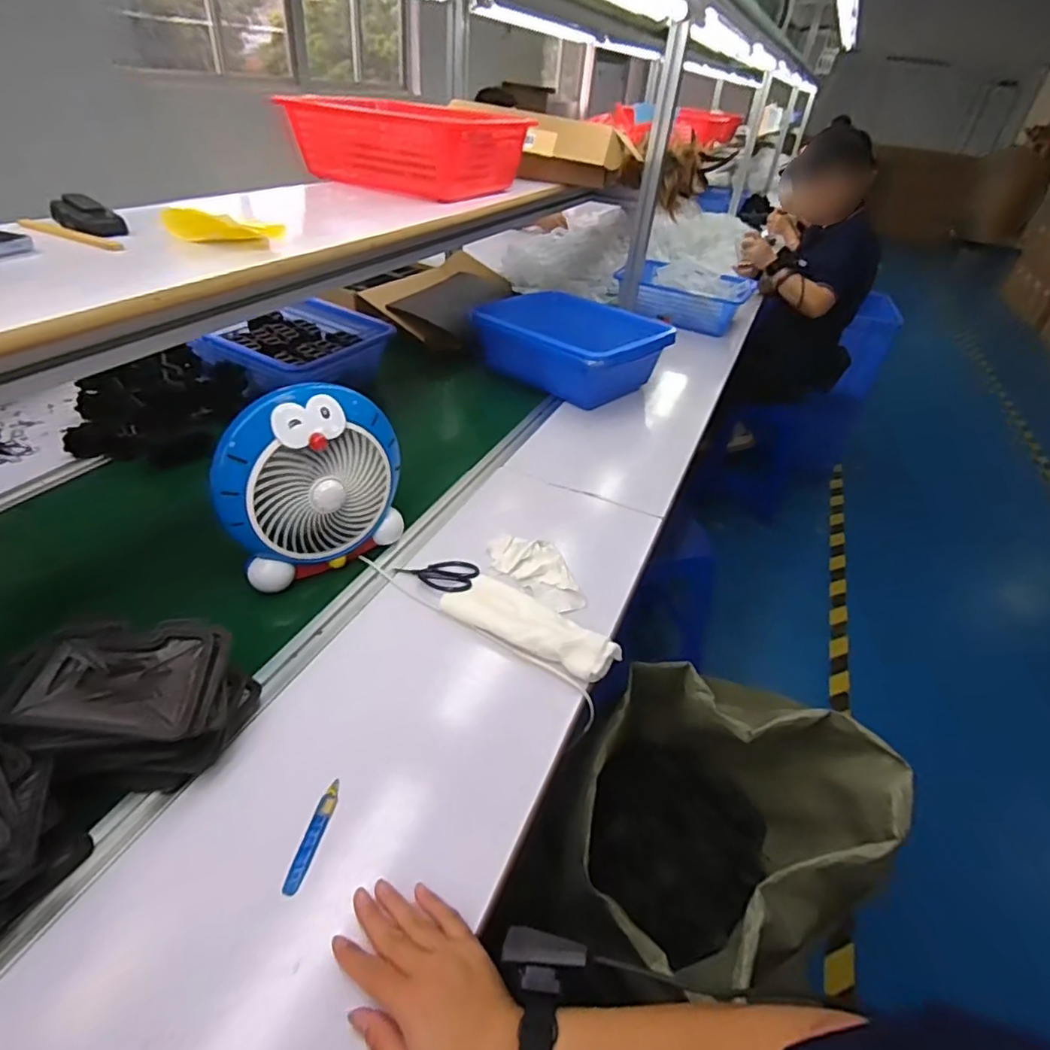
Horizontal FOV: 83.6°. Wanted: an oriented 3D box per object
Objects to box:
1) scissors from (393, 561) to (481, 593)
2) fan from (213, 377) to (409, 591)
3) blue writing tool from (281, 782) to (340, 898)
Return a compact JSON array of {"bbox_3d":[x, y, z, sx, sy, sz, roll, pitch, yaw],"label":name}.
[{"bbox_3d":[-0.120,0.065,0.801,0.107,0.018,0.063,15,39,10],"label":"scissors"},{"bbox_3d":[-0.285,-0.065,0.765,0.228,0.215,0.127,-24,48,-34],"label":"fan"},{"bbox_3d":[-0.190,0.280,0.532,0.016,0.015,0.097,10,38,4],"label":"blue writing tool"}]

